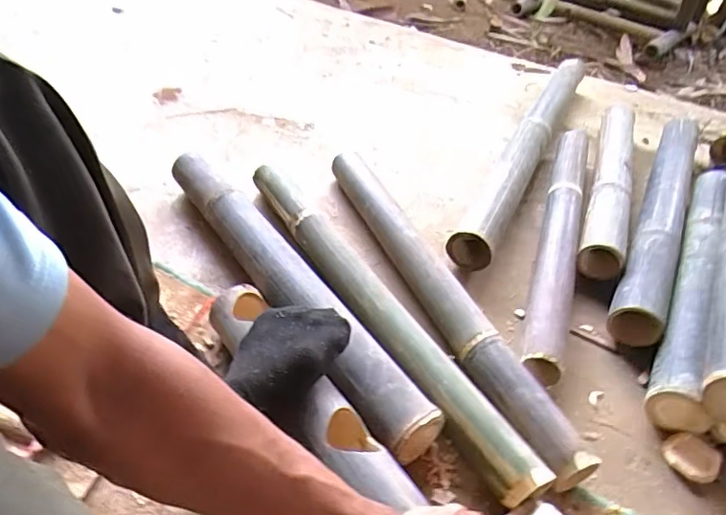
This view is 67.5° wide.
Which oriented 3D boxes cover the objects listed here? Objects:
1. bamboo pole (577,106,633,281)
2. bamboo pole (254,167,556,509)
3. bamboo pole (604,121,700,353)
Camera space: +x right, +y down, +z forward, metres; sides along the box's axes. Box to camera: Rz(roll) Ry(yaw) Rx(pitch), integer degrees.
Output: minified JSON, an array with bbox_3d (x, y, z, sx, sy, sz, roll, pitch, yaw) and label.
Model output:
[{"bbox_3d":[0.496,-0.168,1.088,0.075,0.059,0.612,19,43,13],"label":"bamboo pole"},{"bbox_3d":[0.004,0.048,0.766,0.065,0.055,0.657,-20,49,-27],"label":"bamboo pole"},{"bbox_3d":[0.558,-0.092,1.017,0.080,0.100,0.700,23,44,19],"label":"bamboo pole"}]

